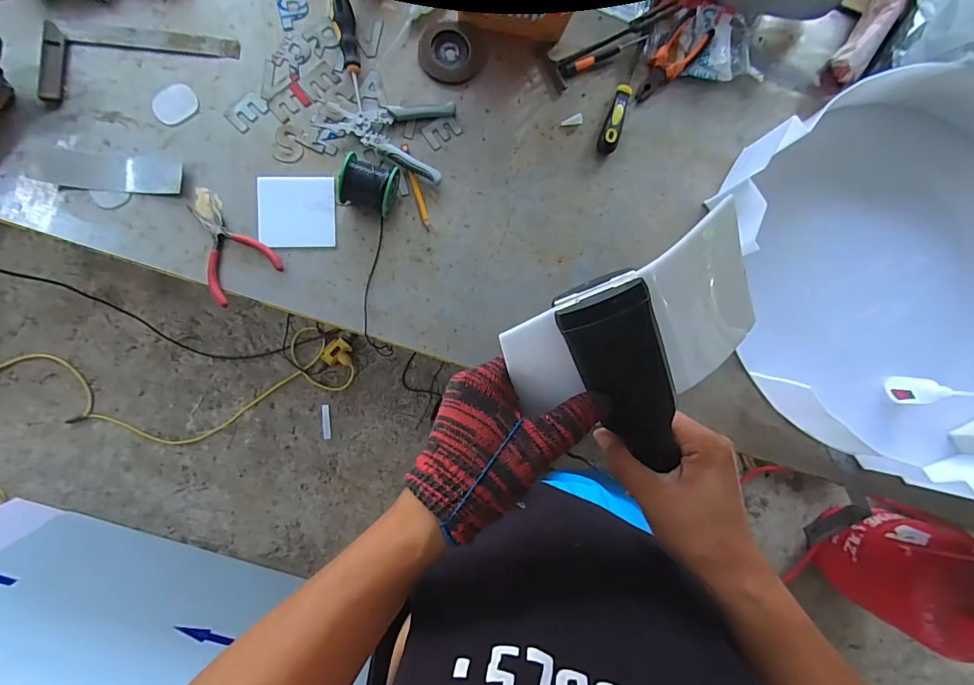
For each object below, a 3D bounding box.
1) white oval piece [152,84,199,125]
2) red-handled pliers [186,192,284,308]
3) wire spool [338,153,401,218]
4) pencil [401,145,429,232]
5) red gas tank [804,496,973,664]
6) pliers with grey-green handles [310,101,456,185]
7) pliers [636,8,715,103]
[{"bbox_3d":[-0.444,-0.340,0.653,0.061,0.004,0.048,-37,91,-5],"label":"white oval piece"},{"bbox_3d":[-0.369,-0.130,0.642,0.099,0.016,0.140,-40,91,-5],"label":"red-handled pliers"},{"bbox_3d":[-0.165,-0.219,0.644,0.071,0.060,0.070,13,86,-4],"label":"wire spool"},{"bbox_3d":[-0.104,-0.229,0.677,0.012,0.009,0.130,-16,89,-5],"label":"pencil"},{"bbox_3d":[1.158,0.627,1.214,0.263,0.478,0.289,-12,89,-5],"label":"red gas tank"},{"bbox_3d":[-0.155,-0.311,0.670,0.198,0.019,0.118,11,86,-4],"label":"pliers with grey-green handles"},{"bbox_3d":[0.287,-0.443,0.719,0.054,0.017,0.157,42,85,-2],"label":"pliers"}]

